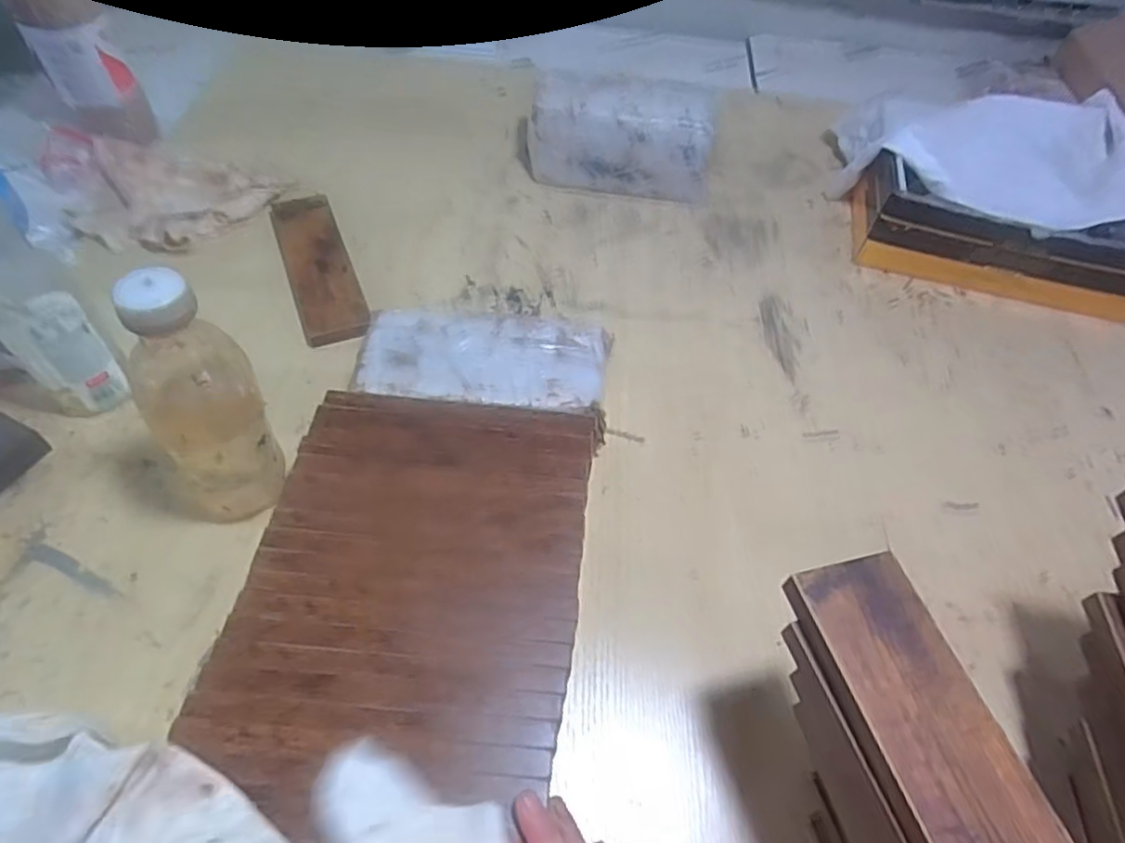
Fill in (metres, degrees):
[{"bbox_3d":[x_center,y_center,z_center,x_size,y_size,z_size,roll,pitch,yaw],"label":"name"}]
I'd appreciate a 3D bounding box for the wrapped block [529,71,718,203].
[{"bbox_3d":[0.066,-0.337,0.786,0.214,0.108,0.088,8,53,0],"label":"wrapped block"}]

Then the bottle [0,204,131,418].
[{"bbox_3d":[-0.398,-0.082,0.494,0.058,0.203,0.060,32,57,17],"label":"bottle"}]

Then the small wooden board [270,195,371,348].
[{"bbox_3d":[-0.251,-0.159,0.681,0.061,0.020,0.227,-17,57,-17],"label":"small wooden board"}]

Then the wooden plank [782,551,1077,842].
[{"bbox_3d":[0.174,0.159,0.285,0.061,0.013,0.210,-11,55,-13],"label":"wooden plank"}]

